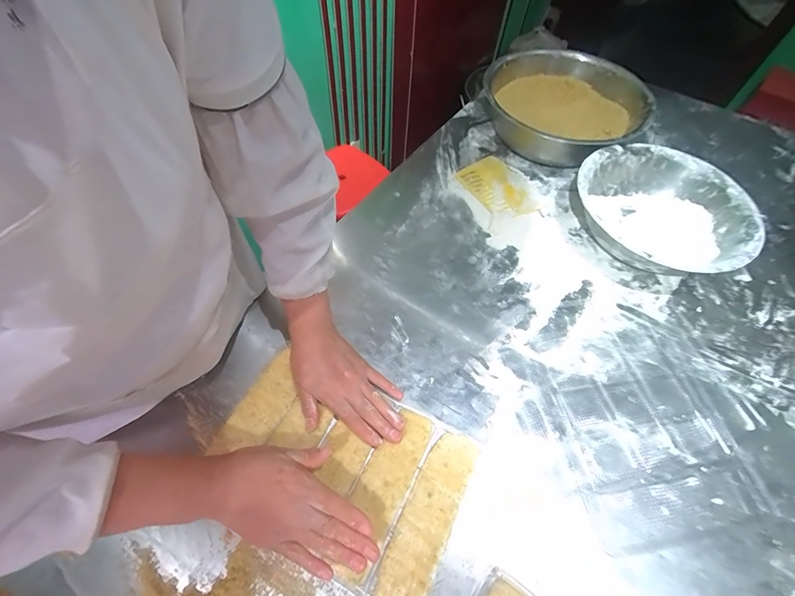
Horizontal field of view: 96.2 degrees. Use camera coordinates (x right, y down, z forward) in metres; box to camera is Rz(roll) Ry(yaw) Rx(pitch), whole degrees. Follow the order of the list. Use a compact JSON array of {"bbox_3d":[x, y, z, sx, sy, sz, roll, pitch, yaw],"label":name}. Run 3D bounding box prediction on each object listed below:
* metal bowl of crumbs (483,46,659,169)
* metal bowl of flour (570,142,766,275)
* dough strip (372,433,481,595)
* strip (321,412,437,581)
[{"bbox_3d":[0.341,-0.396,0.754,0.312,0.101,0.318,11,59,4],"label":"metal bowl of crumbs"},{"bbox_3d":[0.449,-0.144,0.622,0.268,0.082,0.279,-8,60,-6],"label":"metal bowl of flour"},{"bbox_3d":[0.036,0.250,0.412,0.056,0.012,0.188,25,61,12],"label":"dough strip"},{"bbox_3d":[-0.020,0.222,0.421,0.053,0.008,0.185,26,62,13],"label":"strip"}]

